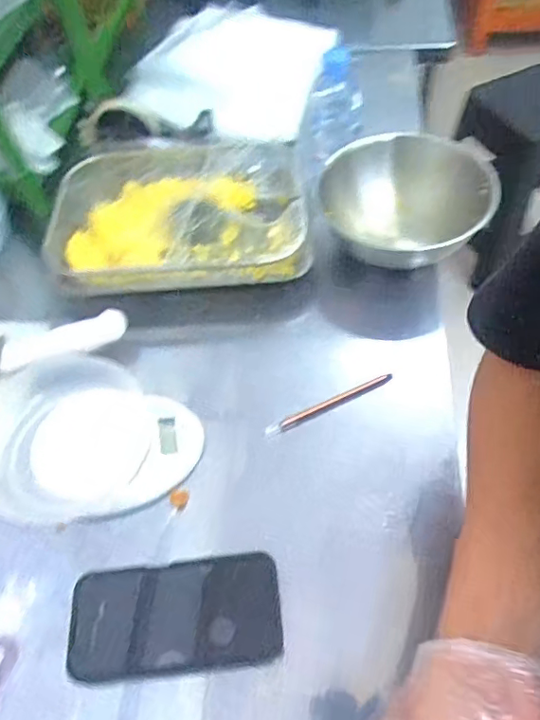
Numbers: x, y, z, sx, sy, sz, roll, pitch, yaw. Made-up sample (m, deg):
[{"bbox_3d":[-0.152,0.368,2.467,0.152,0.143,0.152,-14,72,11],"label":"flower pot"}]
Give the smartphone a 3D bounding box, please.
[{"bbox_3d":[-0.075,0.205,0.445,0.164,0.017,0.083,-7,55,0],"label":"smartphone"}]

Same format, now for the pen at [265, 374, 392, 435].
[{"bbox_3d":[0.059,0.043,0.548,0.135,0.007,0.014,-23,57,-11],"label":"pen"}]

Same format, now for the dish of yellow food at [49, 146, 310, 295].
[{"bbox_3d":[-0.109,-0.166,0.664,0.302,0.053,0.225,-6,55,1],"label":"dish of yellow food"}]

